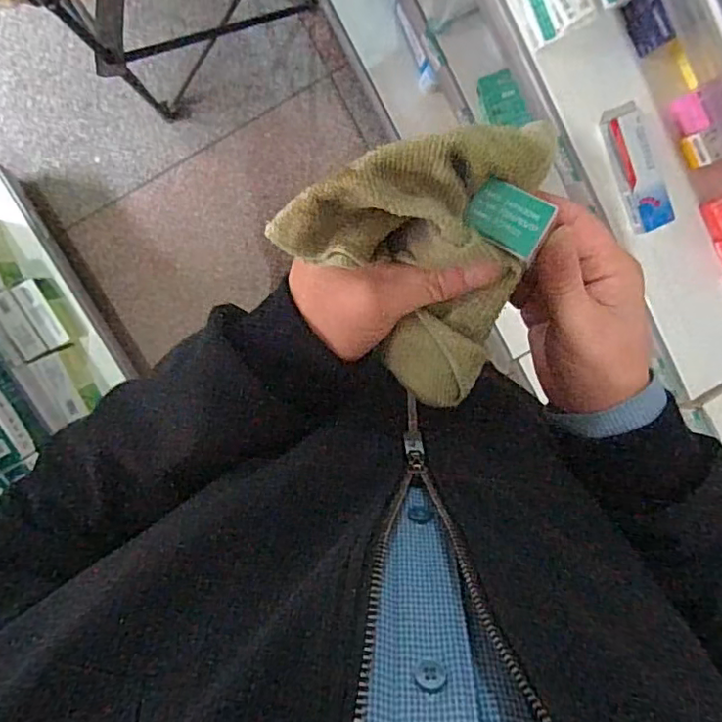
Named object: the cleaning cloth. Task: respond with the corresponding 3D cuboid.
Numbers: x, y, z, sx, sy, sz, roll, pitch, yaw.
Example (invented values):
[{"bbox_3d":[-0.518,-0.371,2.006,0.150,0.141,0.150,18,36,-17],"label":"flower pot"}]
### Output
[{"bbox_3d":[0.041,-0.047,0.259,0.107,0.071,0.120,-41,100,2],"label":"cleaning cloth"}]

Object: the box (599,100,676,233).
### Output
[{"bbox_3d":[0.331,-0.232,0.695,0.048,0.023,0.149,-20,100,1],"label":"box"}]

